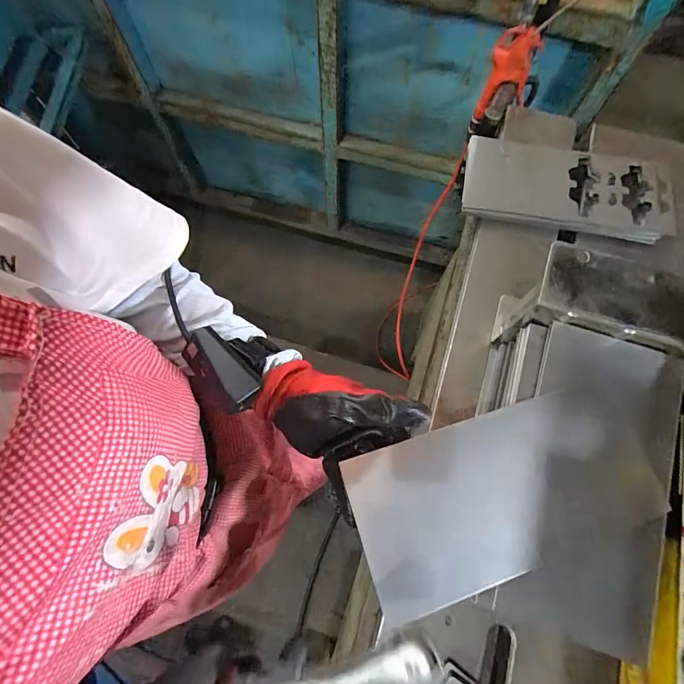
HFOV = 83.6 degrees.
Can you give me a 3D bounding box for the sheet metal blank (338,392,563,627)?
[{"bbox_3d":[0.103,0.125,0.302,0.184,0.008,0.117,-16,75,-7],"label":"sheet metal blank"}]

